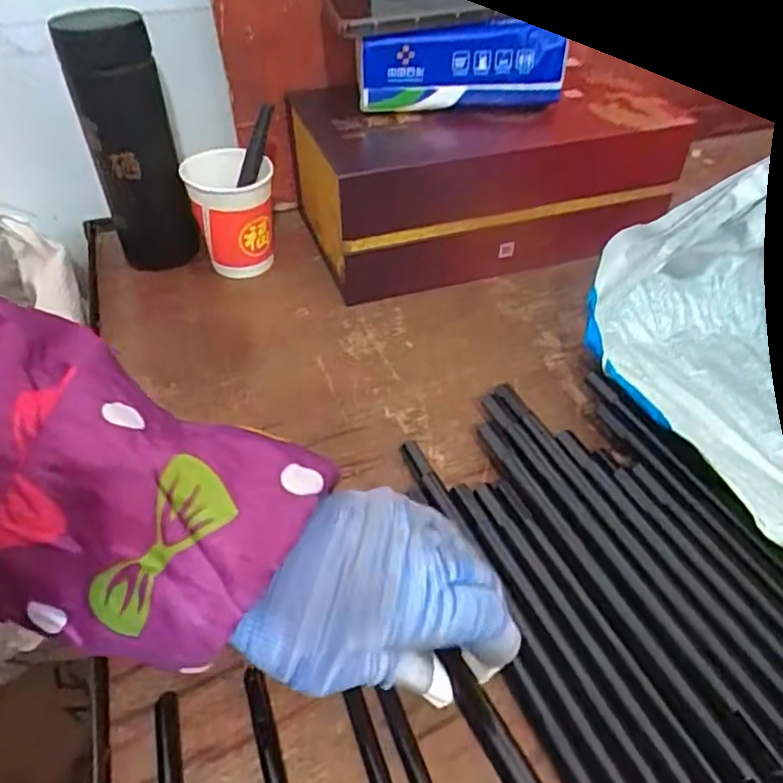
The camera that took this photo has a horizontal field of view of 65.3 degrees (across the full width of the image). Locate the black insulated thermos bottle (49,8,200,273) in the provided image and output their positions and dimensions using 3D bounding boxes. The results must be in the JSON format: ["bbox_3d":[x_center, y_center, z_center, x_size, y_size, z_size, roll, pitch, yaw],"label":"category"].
[{"bbox_3d":[-0.203,-0.182,0.487,0.065,0.200,0.066,-20,42,-14],"label":"black insulated thermos bottle"}]

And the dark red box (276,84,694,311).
[{"bbox_3d":[0.081,-0.184,0.537,0.303,0.118,0.137,-12,45,-12],"label":"dark red box"}]

